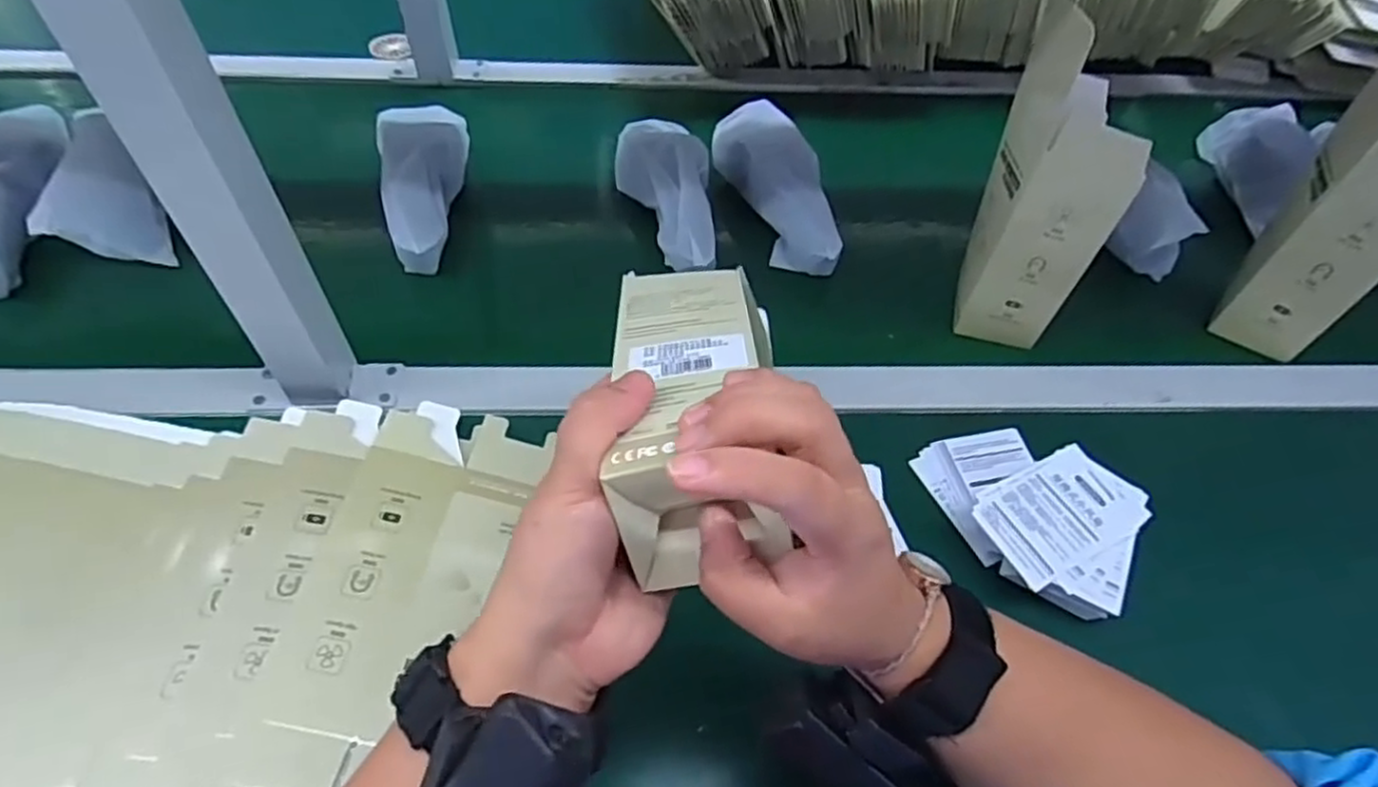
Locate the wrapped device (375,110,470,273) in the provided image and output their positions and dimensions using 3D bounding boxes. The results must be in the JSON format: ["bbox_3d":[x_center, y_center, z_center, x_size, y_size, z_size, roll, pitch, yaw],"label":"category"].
[{"bbox_3d":[-0.225,-0.185,0.630,0.073,0.051,0.203,-10,53,-12],"label":"wrapped device"}]

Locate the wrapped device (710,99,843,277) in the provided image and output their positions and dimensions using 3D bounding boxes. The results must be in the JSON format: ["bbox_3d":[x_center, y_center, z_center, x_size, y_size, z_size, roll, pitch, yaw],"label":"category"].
[{"bbox_3d":[0.080,-0.187,0.648,0.069,0.055,0.202,-14,54,-14],"label":"wrapped device"}]

